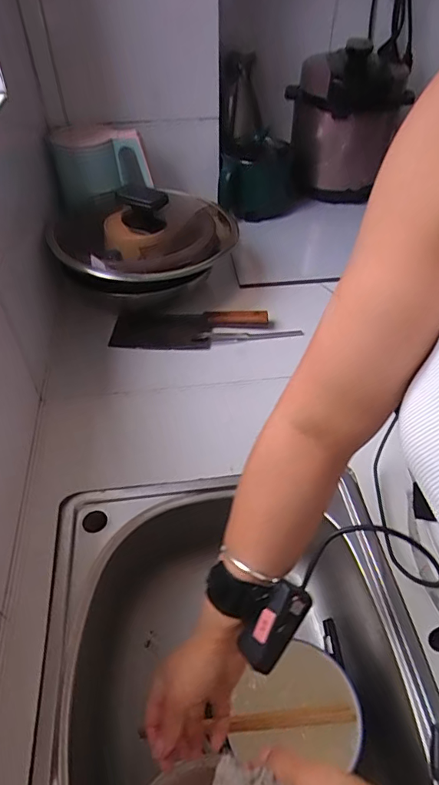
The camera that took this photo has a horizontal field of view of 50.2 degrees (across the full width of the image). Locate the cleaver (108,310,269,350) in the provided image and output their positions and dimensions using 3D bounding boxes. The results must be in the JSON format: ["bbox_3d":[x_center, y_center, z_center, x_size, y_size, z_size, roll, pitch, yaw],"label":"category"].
[{"bbox_3d":[-0.053,-0.120,0.850,0.278,0.031,0.088,1,48,-4],"label":"cleaver"}]

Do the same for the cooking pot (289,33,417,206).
[{"bbox_3d":[0.292,-0.641,1.121,0.267,0.277,0.216,12,48,7],"label":"cooking pot"}]

